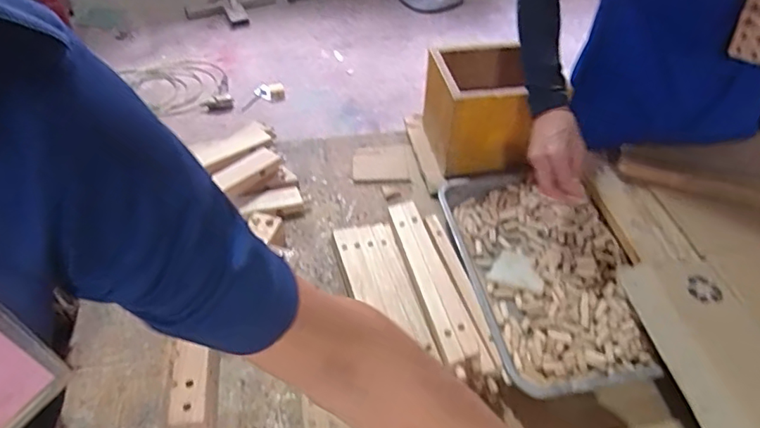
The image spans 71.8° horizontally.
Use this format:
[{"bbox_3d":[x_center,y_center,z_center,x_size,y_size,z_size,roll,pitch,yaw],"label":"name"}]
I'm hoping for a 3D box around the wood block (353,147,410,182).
[{"bbox_3d":[0.004,-0.094,0.992,0.109,0.009,0.096,1,45,-2],"label":"wood block"}]

